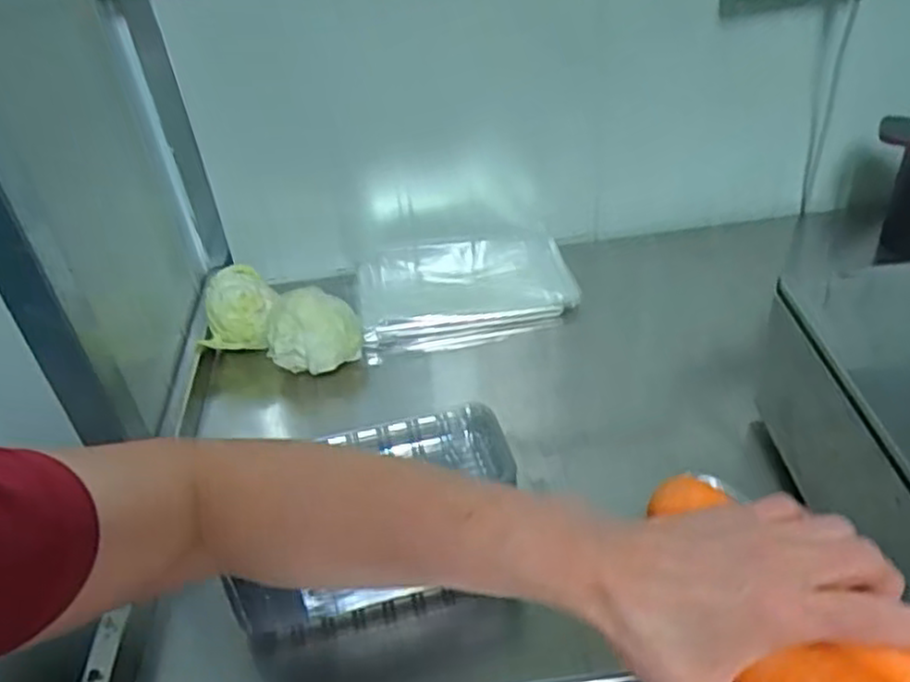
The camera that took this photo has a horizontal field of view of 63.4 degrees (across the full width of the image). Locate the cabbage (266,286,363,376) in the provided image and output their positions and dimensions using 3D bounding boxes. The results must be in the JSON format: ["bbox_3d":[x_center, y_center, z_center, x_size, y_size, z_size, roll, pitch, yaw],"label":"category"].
[{"bbox_3d":[-0.168,-0.011,0.879,0.100,0.074,0.080,6,39,17],"label":"cabbage"}]

